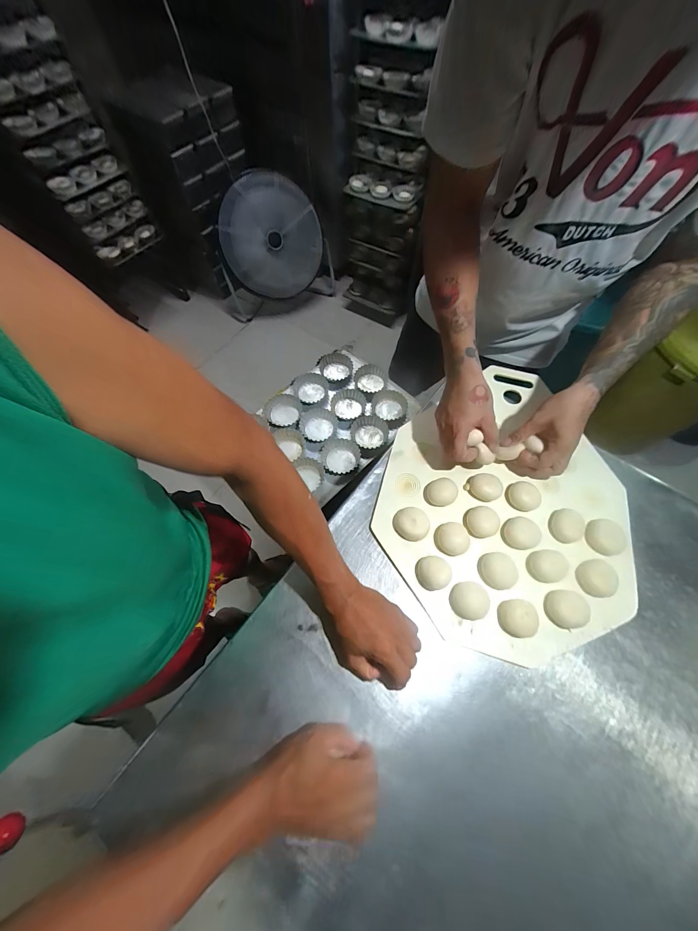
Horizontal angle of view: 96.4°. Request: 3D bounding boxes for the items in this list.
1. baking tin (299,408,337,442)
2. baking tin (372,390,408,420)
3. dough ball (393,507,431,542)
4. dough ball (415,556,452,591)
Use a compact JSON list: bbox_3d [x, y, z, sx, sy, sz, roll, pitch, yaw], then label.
[{"bbox_3d":[-0.084,-0.109,0.855,0.094,0.025,0.101,0,64,-1],"label":"baking tin"},{"bbox_3d":[0.115,-0.168,0.882,0.095,0.031,0.094,0,64,-1],"label":"baking tin"},{"bbox_3d":[0.099,0.092,0.495,0.051,0.024,0.053,0,64,0],"label":"dough ball"},{"bbox_3d":[0.126,0.161,0.466,0.047,0.026,0.046,0,64,0],"label":"dough ball"}]

